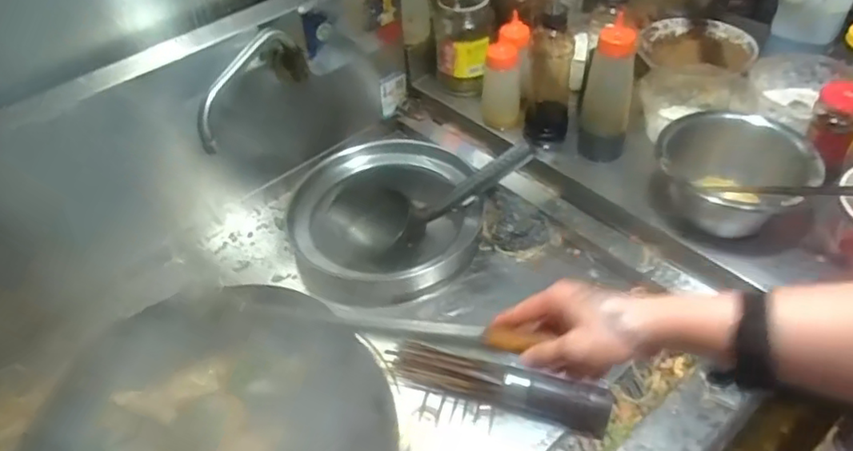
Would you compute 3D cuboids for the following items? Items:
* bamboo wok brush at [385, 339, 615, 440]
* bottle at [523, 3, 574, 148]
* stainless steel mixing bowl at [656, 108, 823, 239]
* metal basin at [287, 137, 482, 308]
[{"bbox_3d":[0.087,0.199,0.772,0.276,0.044,0.050,11,47,17],"label":"bamboo wok brush"},{"bbox_3d":[0.187,-0.223,0.947,0.070,0.216,0.058,5,46,11],"label":"bottle"},{"bbox_3d":[0.413,-0.069,0.833,0.188,0.095,0.188,-3,45,3],"label":"stainless steel mixing bowl"},{"bbox_3d":[-0.063,-0.012,0.994,0.296,0.098,0.277,-3,45,3],"label":"metal basin"}]

